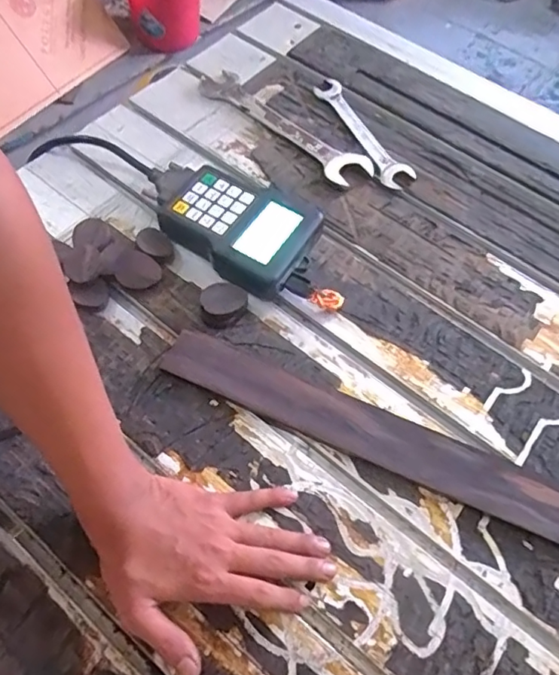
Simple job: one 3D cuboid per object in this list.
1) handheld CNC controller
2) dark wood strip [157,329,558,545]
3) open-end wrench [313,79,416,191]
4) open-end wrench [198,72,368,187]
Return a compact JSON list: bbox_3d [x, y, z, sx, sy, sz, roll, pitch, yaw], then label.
[{"bbox_3d":[-0.049,-0.114,0.548,0.204,0.038,0.108,26,63,12],"label":"handheld CNC controller"},{"bbox_3d":[0.112,0.097,0.455,0.452,0.015,0.048,22,62,9],"label":"dark wood strip"},{"bbox_3d":[0.100,-0.250,0.645,0.037,0.011,0.187,-24,65,-15],"label":"open-end wrench"},{"bbox_3d":[0.000,-0.259,0.644,0.249,0.012,0.050,41,67,18],"label":"open-end wrench"}]

